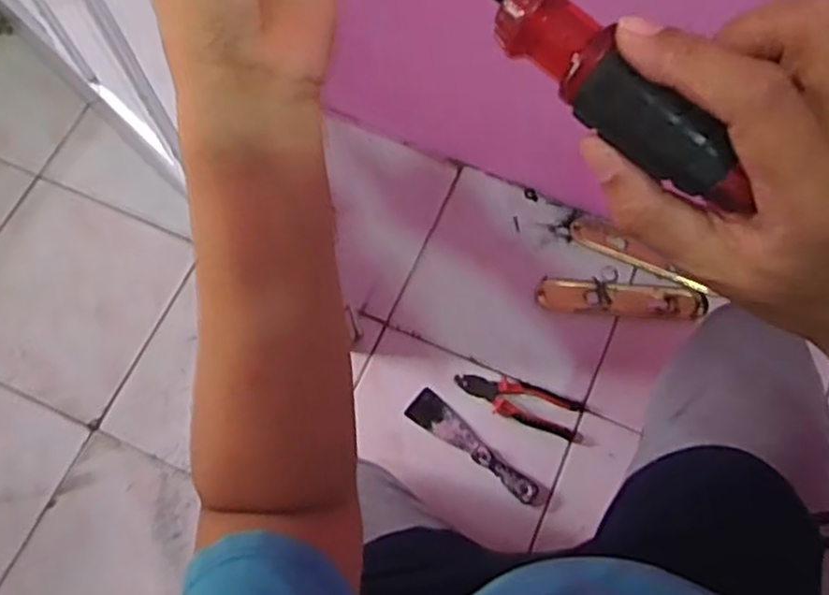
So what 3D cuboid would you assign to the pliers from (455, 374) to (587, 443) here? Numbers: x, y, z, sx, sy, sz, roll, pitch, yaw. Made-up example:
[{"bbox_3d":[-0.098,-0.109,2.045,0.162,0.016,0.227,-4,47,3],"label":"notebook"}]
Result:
[{"bbox_3d":[0.145,0.143,0.996,0.176,0.018,0.057,18,71,8],"label":"pliers"}]

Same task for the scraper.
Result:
[{"bbox_3d":[0.081,0.199,0.976,0.202,0.011,0.043,37,74,13],"label":"scraper"}]

